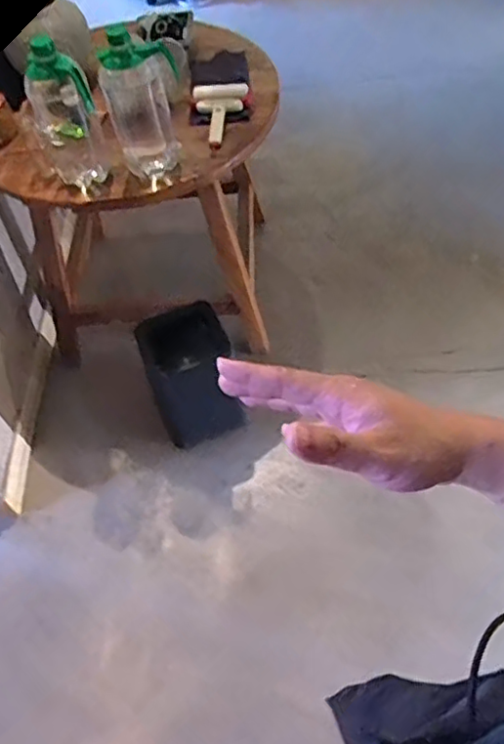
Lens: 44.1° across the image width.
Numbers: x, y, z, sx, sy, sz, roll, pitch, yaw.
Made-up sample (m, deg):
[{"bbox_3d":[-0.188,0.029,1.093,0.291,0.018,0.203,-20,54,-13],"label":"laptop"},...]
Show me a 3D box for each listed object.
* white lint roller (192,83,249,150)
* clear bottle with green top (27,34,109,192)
[{"bbox_3d":[-0.074,-0.585,1.417,0.123,0.073,0.140,-1,56,5],"label":"white lint roller"},{"bbox_3d":[-0.368,-0.497,1.230,0.106,0.292,0.112,-22,56,-9],"label":"clear bottle with green top"}]

